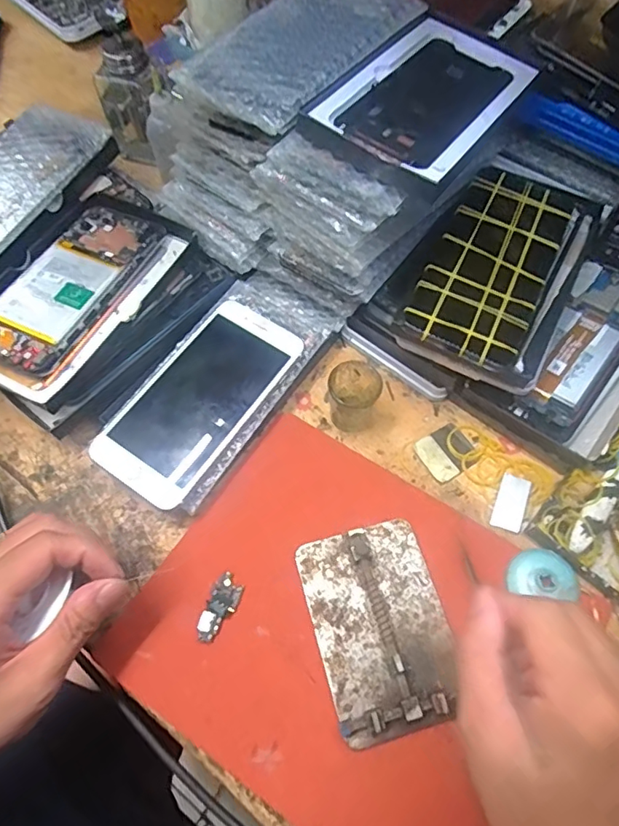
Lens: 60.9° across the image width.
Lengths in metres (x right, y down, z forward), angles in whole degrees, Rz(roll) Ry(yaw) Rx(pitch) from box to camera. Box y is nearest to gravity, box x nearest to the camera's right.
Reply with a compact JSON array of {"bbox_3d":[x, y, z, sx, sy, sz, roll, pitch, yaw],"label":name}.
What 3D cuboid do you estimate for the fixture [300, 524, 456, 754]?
[{"bbox_3d":[0.045,0.128,0.319,0.079,0.014,0.116,-14,63,-7],"label":"fixture"}]

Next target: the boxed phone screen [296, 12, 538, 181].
[{"bbox_3d":[0.082,-0.215,0.350,0.095,0.019,0.162,33,67,16],"label":"boxed phone screen"}]

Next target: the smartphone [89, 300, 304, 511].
[{"bbox_3d":[-0.076,-0.013,0.374,0.077,0.008,0.157,32,70,15],"label":"smartphone"}]

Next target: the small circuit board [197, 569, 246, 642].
[{"bbox_3d":[-0.056,0.121,0.327,0.018,0.004,0.041,23,65,12],"label":"small circuit board"}]

